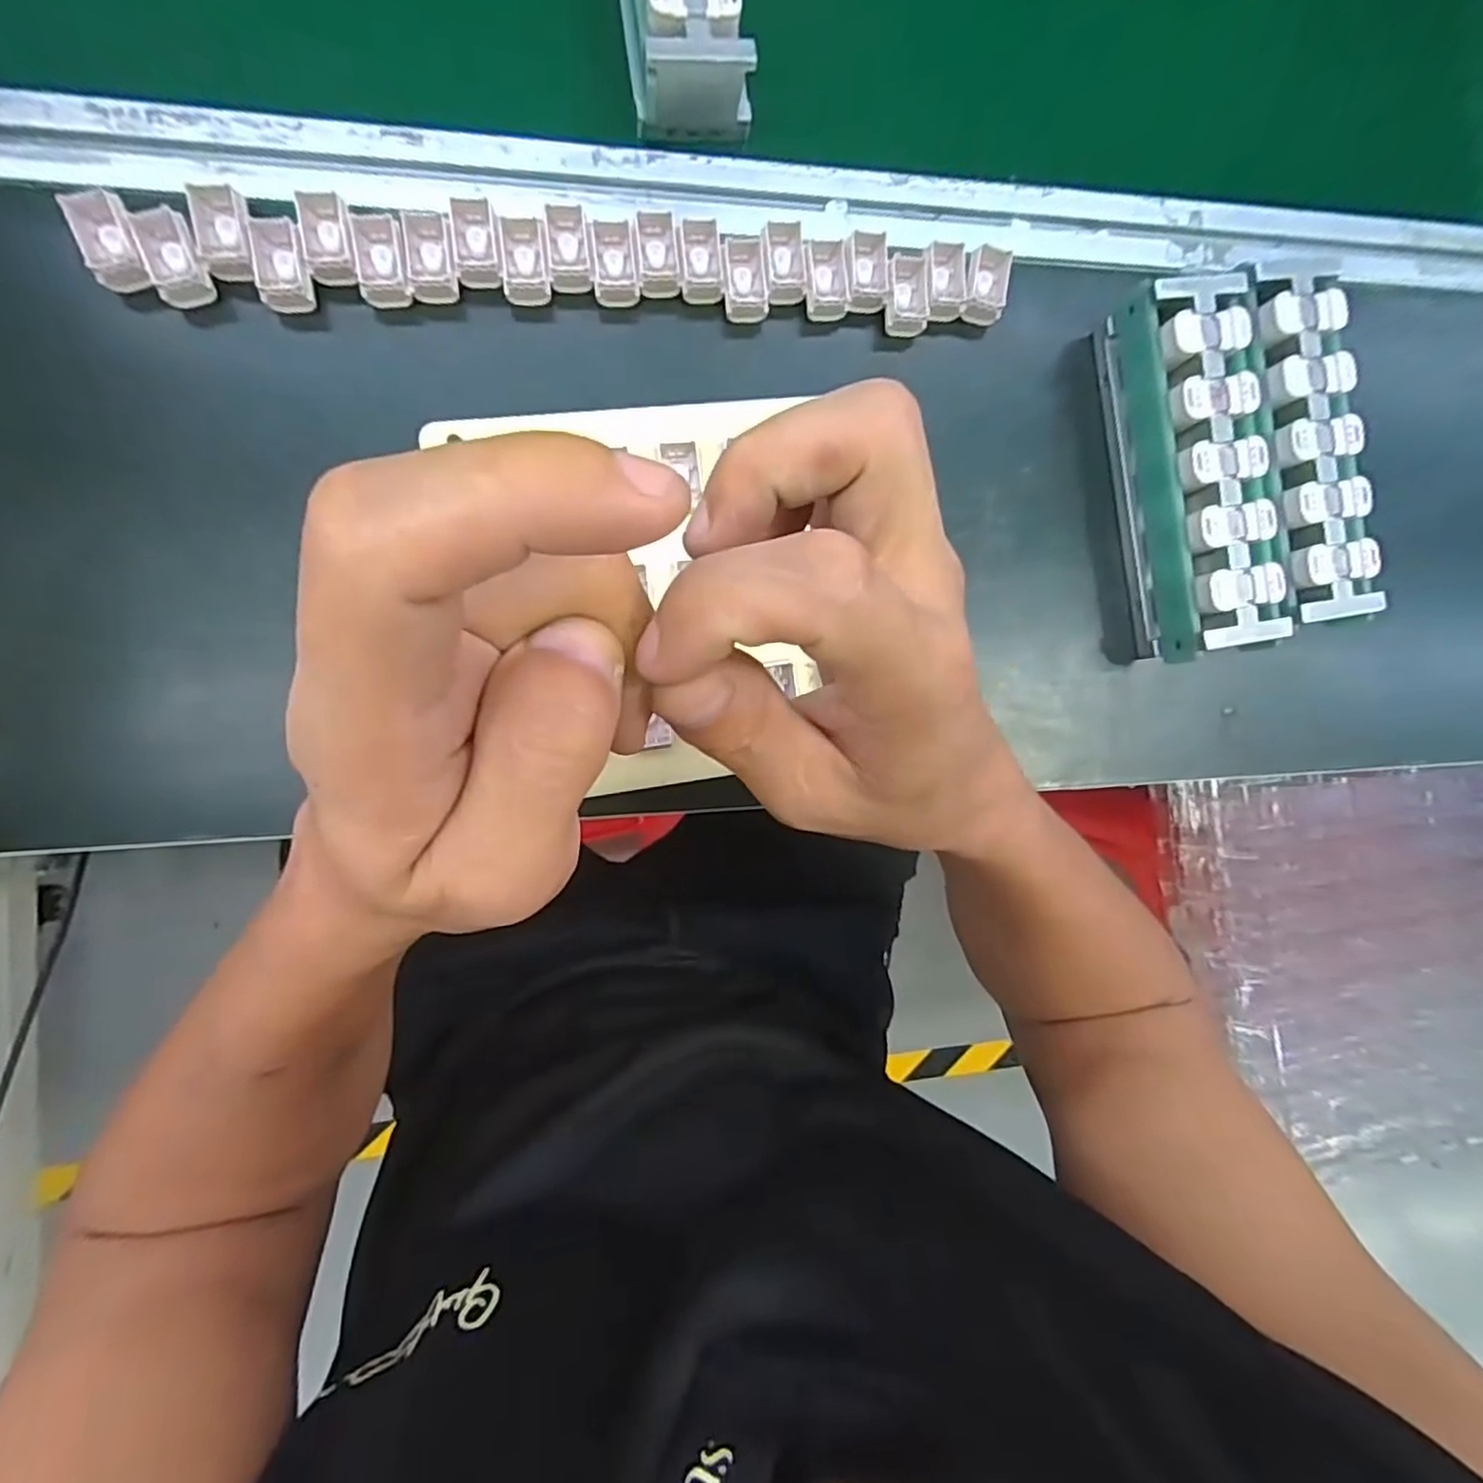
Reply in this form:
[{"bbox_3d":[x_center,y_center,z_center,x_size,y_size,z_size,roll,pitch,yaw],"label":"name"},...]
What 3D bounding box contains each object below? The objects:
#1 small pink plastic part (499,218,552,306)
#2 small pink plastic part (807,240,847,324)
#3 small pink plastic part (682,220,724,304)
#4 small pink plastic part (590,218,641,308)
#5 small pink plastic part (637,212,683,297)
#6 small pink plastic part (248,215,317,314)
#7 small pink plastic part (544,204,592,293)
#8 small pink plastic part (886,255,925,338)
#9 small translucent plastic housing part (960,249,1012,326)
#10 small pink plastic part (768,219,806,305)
[{"bbox_3d":[-0.104,-0.235,0.326,0.022,0.011,0.039,-3,90,-9],"label":"small pink plastic part"},{"bbox_3d":[0.044,-0.239,0.350,0.021,0.010,0.035,-6,90,-9],"label":"small pink plastic part"},{"bbox_3d":[-0.020,-0.242,0.339,0.019,0.009,0.038,-4,90,-9],"label":"small pink plastic part"},{"bbox_3d":[-0.062,-0.237,0.333,0.023,0.011,0.036,-3,90,-9],"label":"small pink plastic part"},{"bbox_3d":[-0.042,-0.244,0.336,0.020,0.010,0.041,-5,90,-9],"label":"small pink plastic part"},{"bbox_3d":[-0.211,-0.220,0.309,0.021,0.010,0.039,-9,91,-9],"label":"small pink plastic part"},{"bbox_3d":[-0.085,-0.242,0.330,0.019,0.010,0.038,-7,91,-9],"label":"small pink plastic part"},{"bbox_3d":[0.087,-0.235,0.355,0.021,0.011,0.037,-7,91,-9],"label":"small pink plastic part"},{"bbox_3d":[0.132,-0.246,0.362,0.022,0.010,0.037,9,88,-9],"label":"small translucent plastic housing part"},{"bbox_3d":[0.023,-0.245,0.346,0.020,0.011,0.037,0,90,-9],"label":"small pink plastic part"}]

